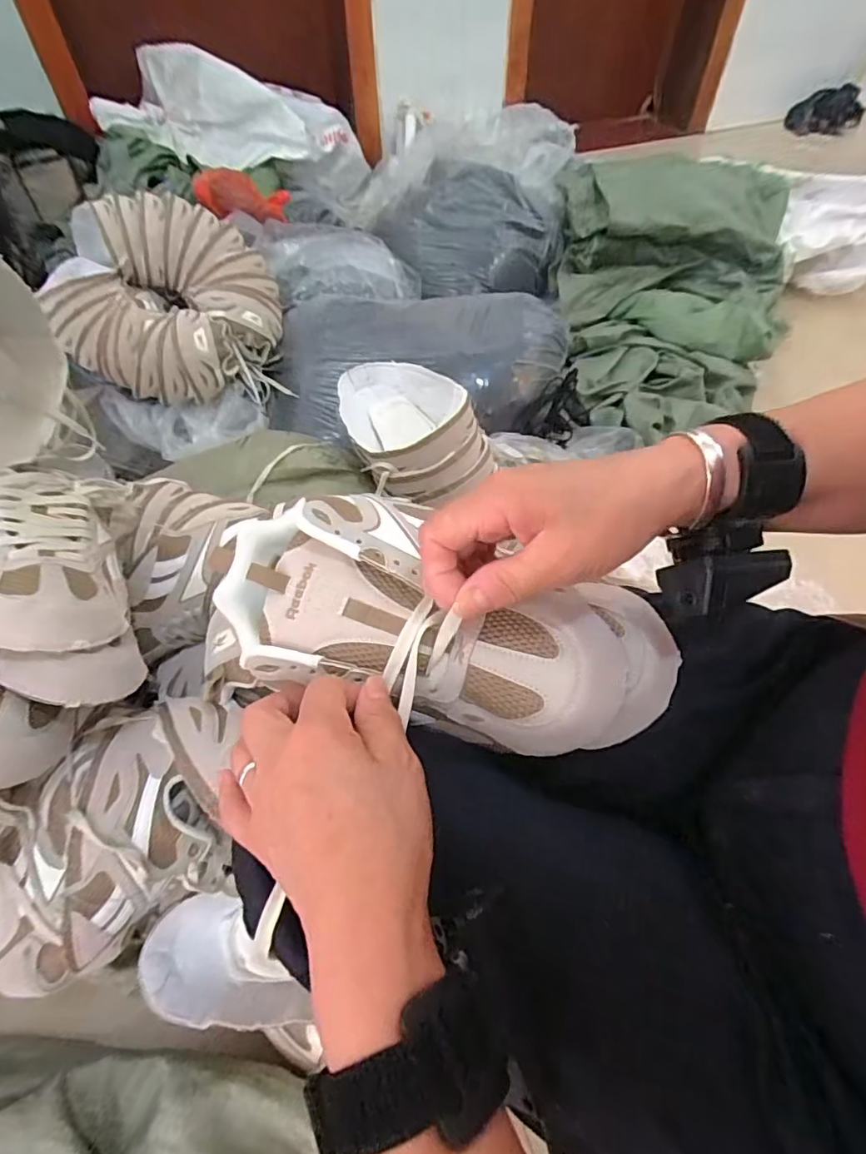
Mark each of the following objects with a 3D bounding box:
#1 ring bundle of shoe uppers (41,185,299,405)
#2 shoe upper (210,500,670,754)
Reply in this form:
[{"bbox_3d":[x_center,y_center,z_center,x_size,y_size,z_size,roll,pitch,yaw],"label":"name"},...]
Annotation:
[{"bbox_3d":[-0.481,-0.490,0.970,0.379,0.212,0.308,-10,54,-6],"label":"ring bundle of shoe uppers"},{"bbox_3d":[0.000,0.025,0.315,0.269,0.071,0.120,17,56,9],"label":"shoe upper"}]

